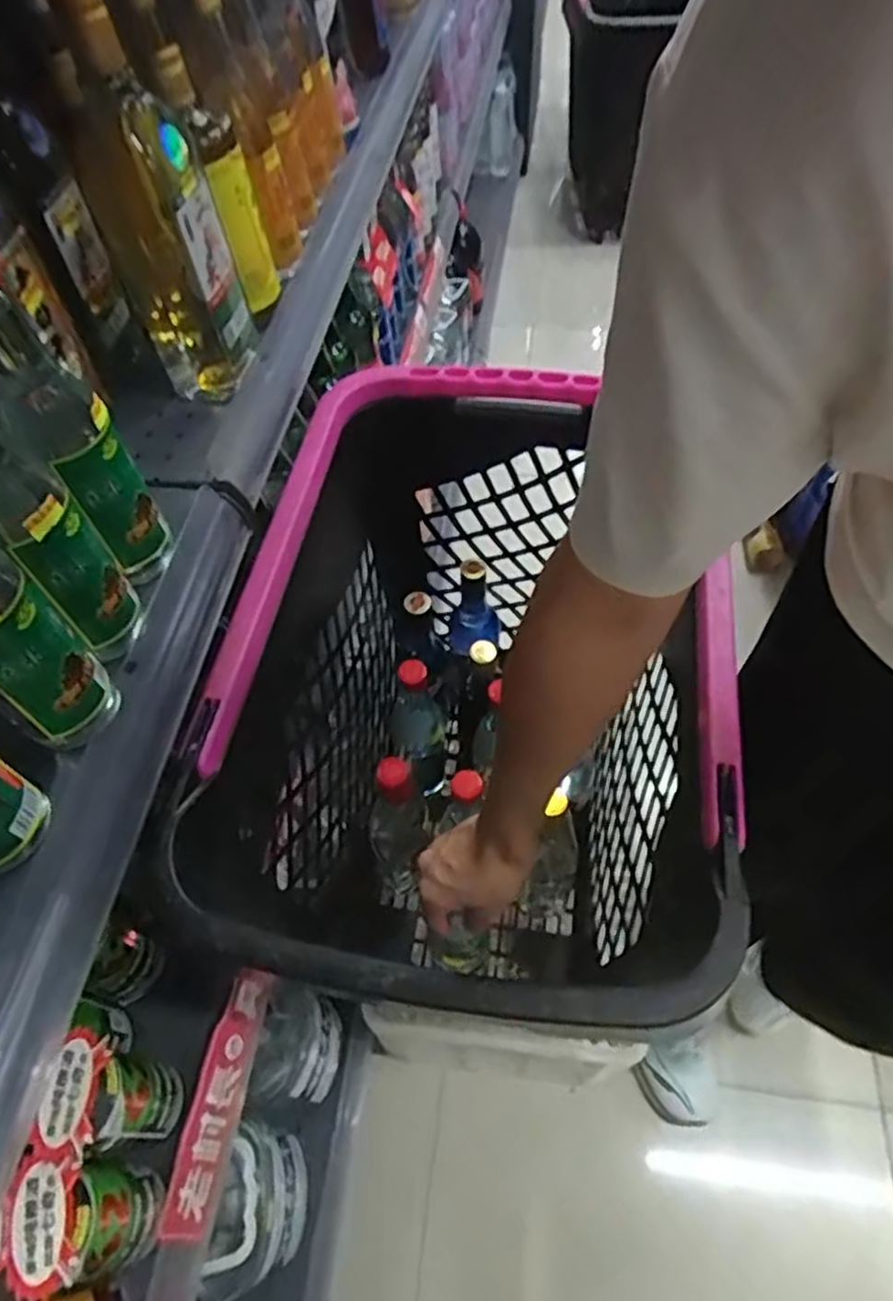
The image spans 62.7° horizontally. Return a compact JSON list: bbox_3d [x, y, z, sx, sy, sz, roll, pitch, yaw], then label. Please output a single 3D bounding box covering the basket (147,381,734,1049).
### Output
[{"bbox_3d":[0.034,0.085,0.739,0.372,0.449,0.551,8,57,8],"label":"basket"}]

